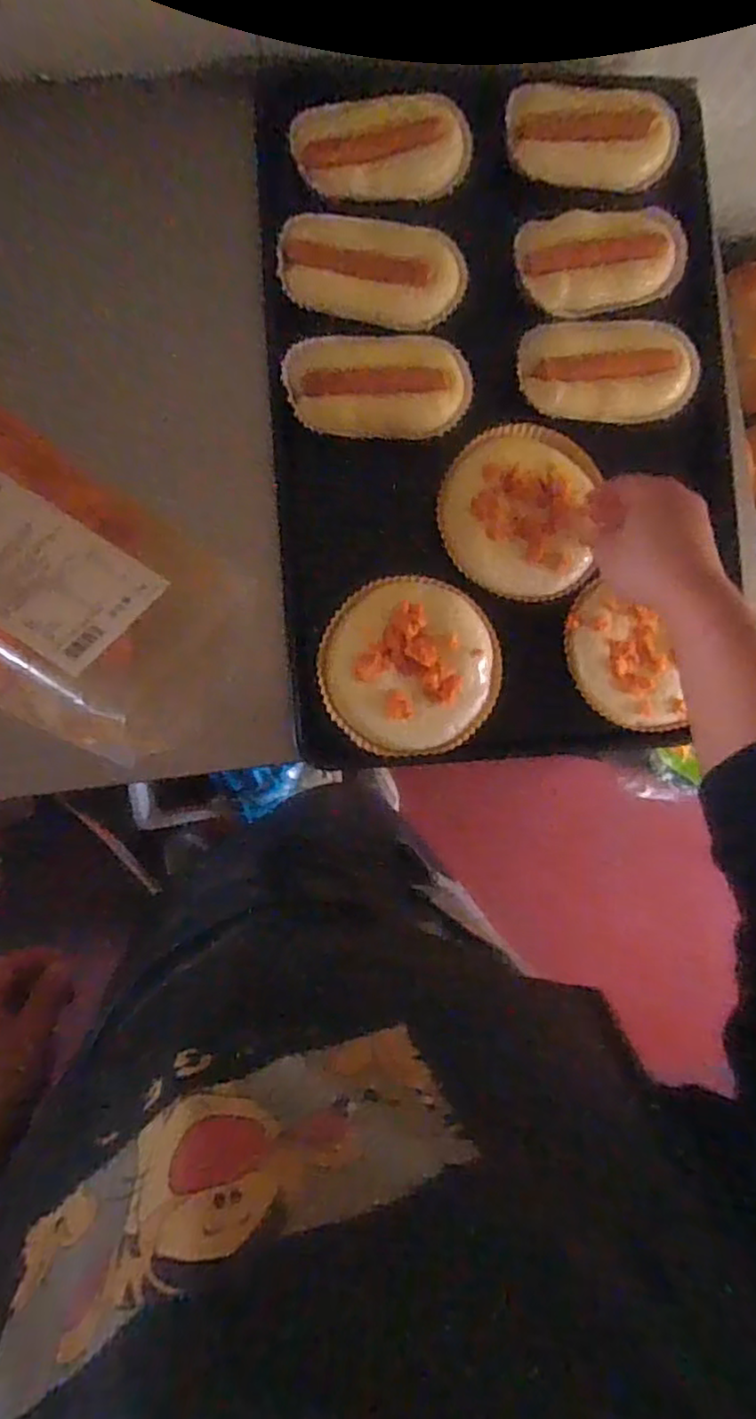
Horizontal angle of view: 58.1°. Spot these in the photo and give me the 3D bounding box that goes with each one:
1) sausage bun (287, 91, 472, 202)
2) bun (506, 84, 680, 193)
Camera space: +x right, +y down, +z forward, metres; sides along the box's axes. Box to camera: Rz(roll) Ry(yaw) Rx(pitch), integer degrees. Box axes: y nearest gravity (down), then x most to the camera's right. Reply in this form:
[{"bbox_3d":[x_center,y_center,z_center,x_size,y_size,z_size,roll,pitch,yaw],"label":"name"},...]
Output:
[{"bbox_3d":[0.004,-0.485,0.585,0.148,0.032,0.069,-9,89,-6],"label":"sausage bun"},{"bbox_3d":[0.191,-0.509,0.606,0.154,0.035,0.062,3,88,-6],"label":"bun"}]

